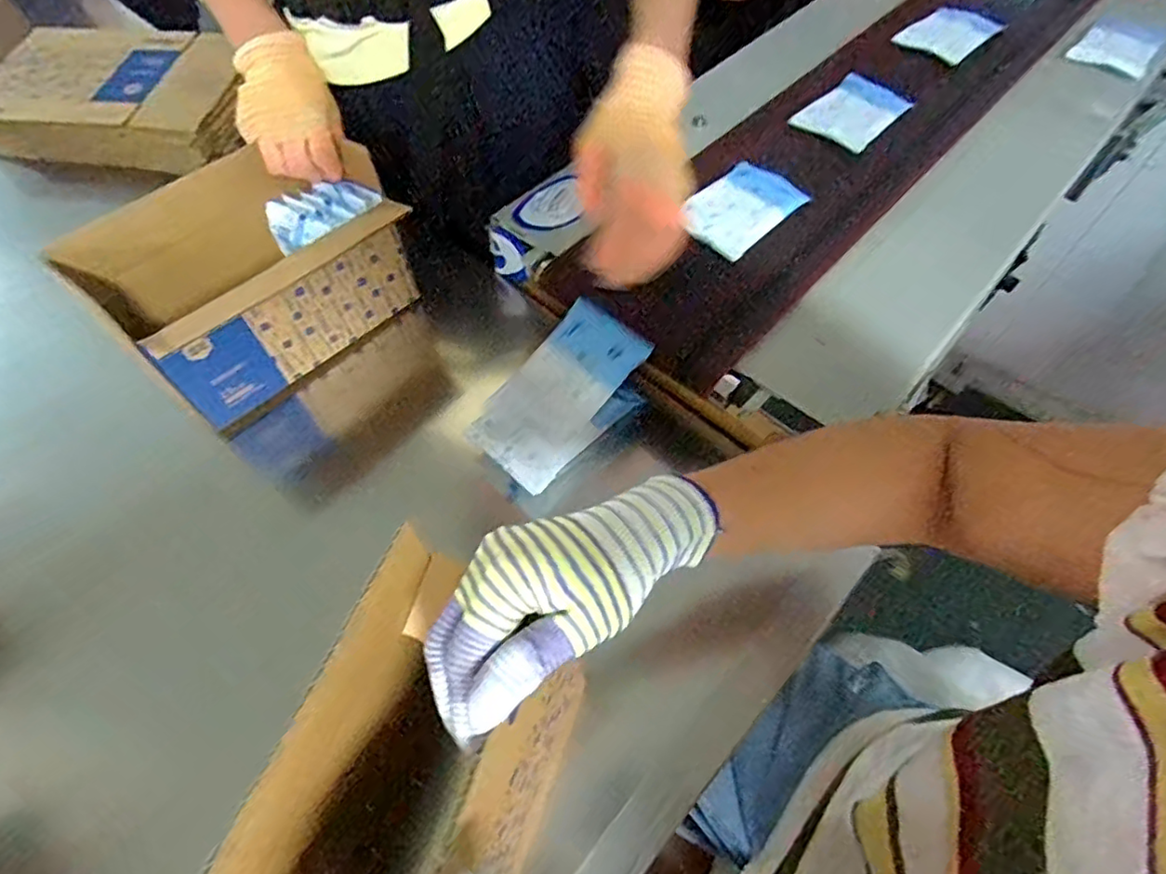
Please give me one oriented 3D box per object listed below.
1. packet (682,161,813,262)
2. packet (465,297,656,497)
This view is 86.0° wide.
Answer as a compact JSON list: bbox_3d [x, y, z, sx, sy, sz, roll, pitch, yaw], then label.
[{"bbox_3d":[0.164,-0.231,0.626,0.079,0.017,0.127,40,67,21],"label":"packet"},{"bbox_3d":[-0.020,-0.039,0.549,0.092,0.016,0.163,39,80,17],"label":"packet"}]

